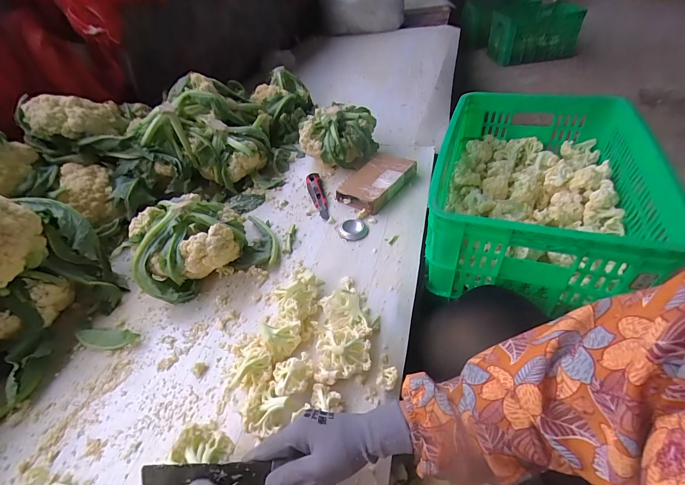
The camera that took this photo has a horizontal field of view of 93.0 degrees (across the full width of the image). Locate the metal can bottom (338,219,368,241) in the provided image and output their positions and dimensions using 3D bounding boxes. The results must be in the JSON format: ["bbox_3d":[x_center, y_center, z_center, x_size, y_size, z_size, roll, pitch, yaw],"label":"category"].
[{"bbox_3d":[0.020,-0.029,0.706,0.059,0.013,0.067,-26,48,-17],"label":"metal can bottom"}]

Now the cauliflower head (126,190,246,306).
[{"bbox_3d":[-0.291,0.000,0.627,0.187,0.126,0.184,-21,47,-13],"label":"cauliflower head"}]

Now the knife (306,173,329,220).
[{"bbox_3d":[-0.063,-0.117,0.800,0.037,0.015,0.185,-12,45,-4],"label":"knife"}]

